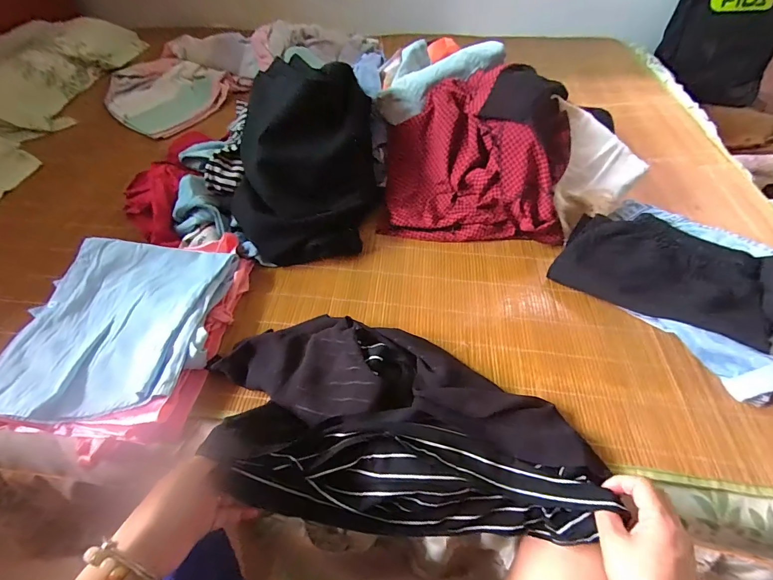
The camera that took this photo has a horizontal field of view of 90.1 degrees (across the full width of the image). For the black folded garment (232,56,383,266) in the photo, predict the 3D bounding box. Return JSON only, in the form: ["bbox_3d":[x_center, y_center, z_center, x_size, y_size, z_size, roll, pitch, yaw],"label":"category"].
[{"bbox_3d":[-0.137,-0.230,0.656,0.241,0.195,0.317,-6,51,-4],"label":"black folded garment"}]

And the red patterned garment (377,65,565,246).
[{"bbox_3d":[0.144,-0.213,0.651,0.291,0.169,0.231,1,51,3],"label":"red patterned garment"}]

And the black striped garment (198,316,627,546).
[{"bbox_3d":[0.001,0.144,0.445,0.426,0.113,0.220,5,51,5],"label":"black striped garment"}]

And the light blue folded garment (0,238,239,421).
[{"bbox_3d":[-0.346,0.037,0.514,0.235,0.033,0.258,-1,52,2],"label":"light blue folded garment"}]

